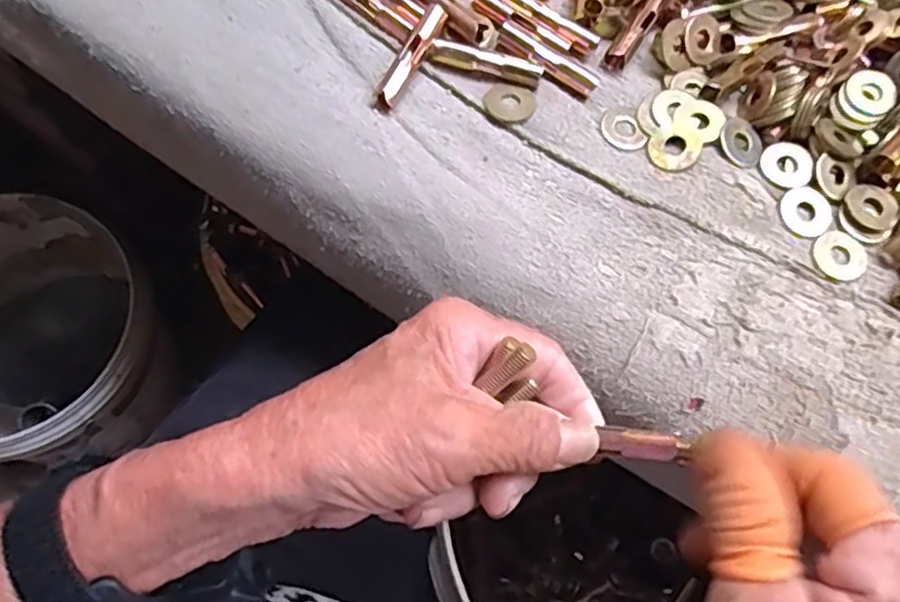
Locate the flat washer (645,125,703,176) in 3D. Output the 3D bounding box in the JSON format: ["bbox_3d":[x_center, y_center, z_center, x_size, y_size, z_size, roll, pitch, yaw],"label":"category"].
[{"bbox_3d":[0.094,-0.064,0.290,0.022,0.004,0.020,43,90,21],"label":"flat washer"}]

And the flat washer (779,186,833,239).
[{"bbox_3d":[0.147,-0.037,0.284,0.021,0.004,0.023,0,69,-1],"label":"flat washer"}]

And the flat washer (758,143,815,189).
[{"bbox_3d":[0.144,-0.058,0.292,0.021,0.005,0.021,0,69,-1],"label":"flat washer"}]

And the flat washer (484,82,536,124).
[{"bbox_3d":[0.026,-0.085,0.293,0.021,0.004,0.019,17,70,6],"label":"flat washer"}]

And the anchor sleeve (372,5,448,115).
[{"bbox_3d":[-0.017,-0.102,0.288,0.007,0.010,0.051,30,83,9],"label":"anchor sleeve"}]

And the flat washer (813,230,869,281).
[{"bbox_3d":[0.159,-0.019,0.278,0.021,0.004,0.021,0,69,-1],"label":"flat washer"}]

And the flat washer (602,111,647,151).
[{"bbox_3d":[0.074,-0.074,0.295,0.016,0.004,0.022,-23,71,-9],"label":"flat washer"}]

